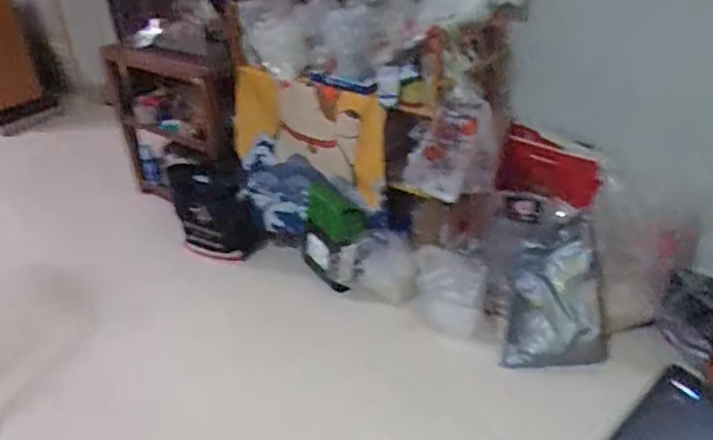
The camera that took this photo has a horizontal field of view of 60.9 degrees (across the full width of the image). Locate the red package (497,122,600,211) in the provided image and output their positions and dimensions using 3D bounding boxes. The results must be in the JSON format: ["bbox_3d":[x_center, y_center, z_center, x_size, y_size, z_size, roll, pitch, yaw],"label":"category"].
[{"bbox_3d":[0.576,-0.156,1.808,0.280,0.186,0.054,13,4,9],"label":"red package"}]

